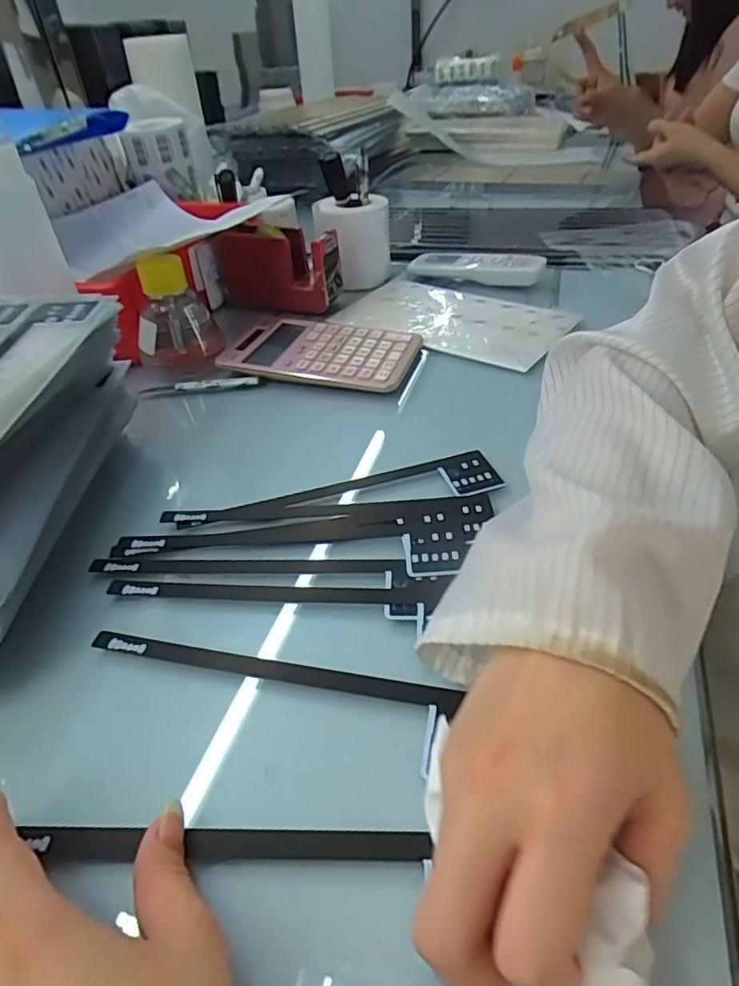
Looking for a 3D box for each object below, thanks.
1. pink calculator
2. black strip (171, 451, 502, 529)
[{"bbox_3d":[-0.044,-0.139,0.552,0.175,0.010,0.108,12,41,19],"label":"pink calculator"},{"bbox_3d":[-0.026,-0.003,0.405,0.232,0.007,0.040,-7,40,-4],"label":"black strip"}]

